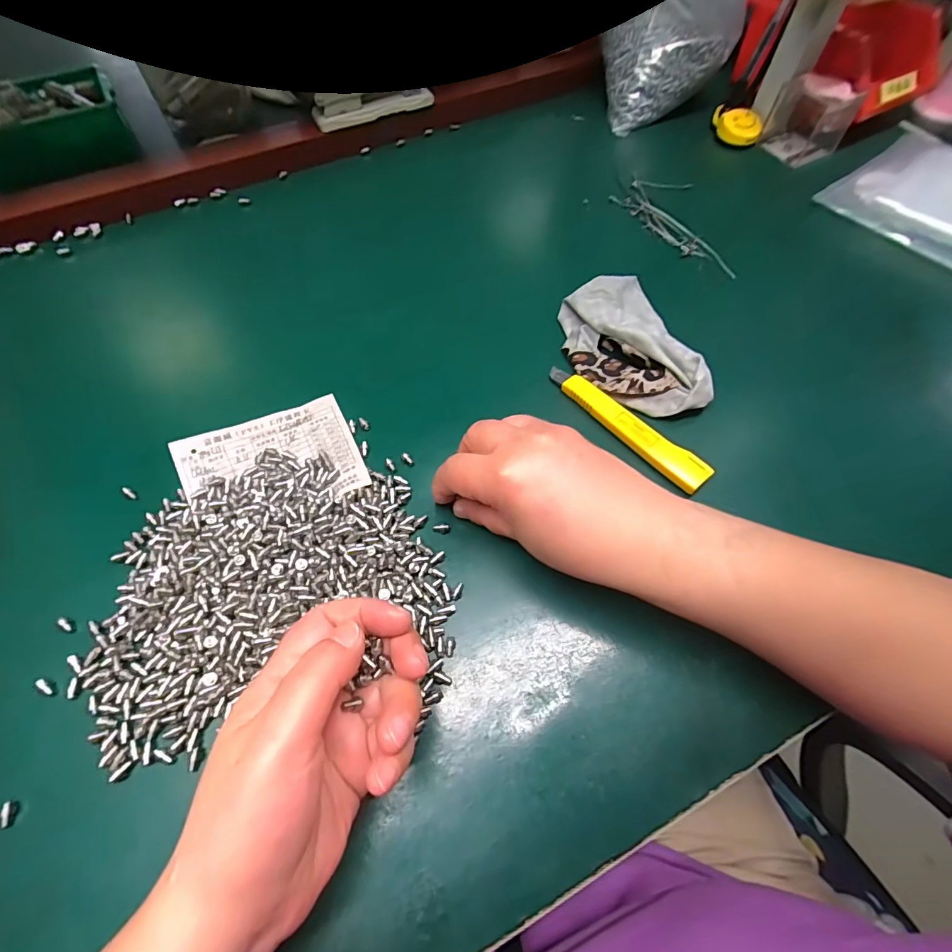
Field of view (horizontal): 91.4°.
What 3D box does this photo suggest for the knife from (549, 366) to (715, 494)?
[{"bbox_3d":[0.098,-0.037,0.311,0.021,0.008,0.126,-39,69,-20],"label":"knife"}]

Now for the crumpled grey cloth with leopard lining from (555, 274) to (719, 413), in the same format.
[{"bbox_3d":[0.113,-0.096,0.339,0.081,0.022,0.123,-15,63,-9],"label":"crumpled grey cloth with leopard lining"}]

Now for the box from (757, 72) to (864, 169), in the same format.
[{"bbox_3d":[0.336,-0.363,0.474,0.058,0.060,0.069,-34,67,-18],"label":"box"}]

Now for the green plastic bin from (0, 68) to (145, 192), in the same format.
[{"bbox_3d":[-0.424,-0.342,0.460,0.146,0.055,0.095,-34,67,-18],"label":"green plastic bin"}]

